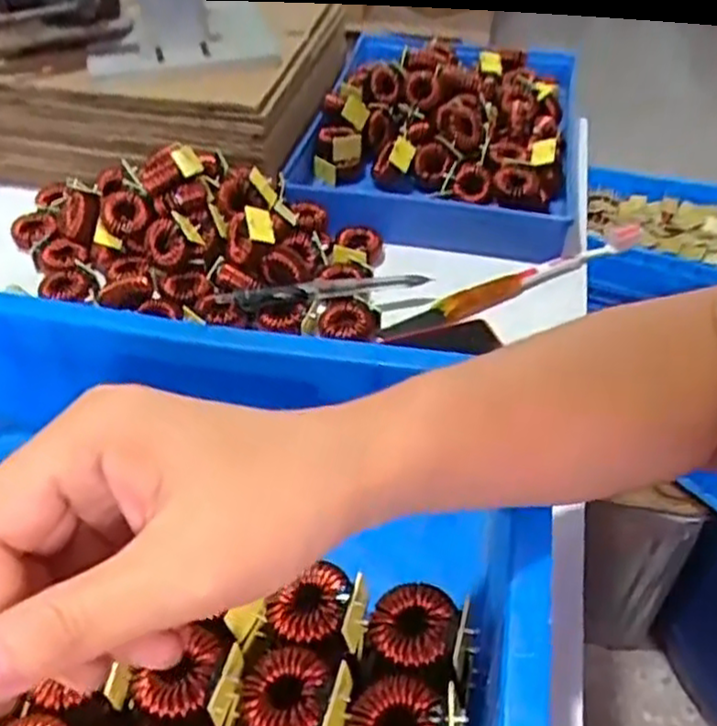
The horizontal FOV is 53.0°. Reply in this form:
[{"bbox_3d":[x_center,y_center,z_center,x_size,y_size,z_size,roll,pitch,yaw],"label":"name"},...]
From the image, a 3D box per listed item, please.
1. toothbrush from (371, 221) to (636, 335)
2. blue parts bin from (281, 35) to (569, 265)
[{"bbox_3d":[0.124,-0.063,0.536,0.241,0.015,0.023,-21,49,-20],"label":"toothbrush"},{"bbox_3d":[0.074,-0.209,0.643,0.226,0.064,0.298,10,46,11],"label":"blue parts bin"}]

